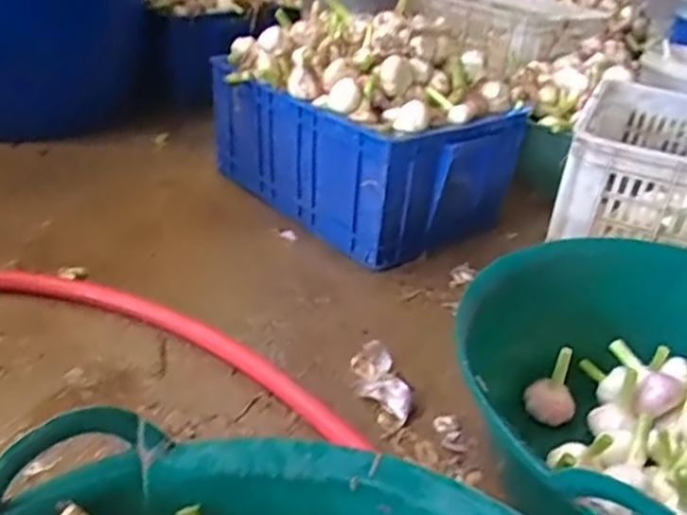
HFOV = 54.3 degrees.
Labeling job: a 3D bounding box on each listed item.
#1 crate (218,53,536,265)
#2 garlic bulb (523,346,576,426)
[{"bbox_3d":[0.034,-0.216,1.331,0.395,0.247,0.532,-19,37,-37],"label":"crate"},{"bbox_3d":[0.257,0.153,0.815,0.059,0.081,0.048,17,30,19],"label":"garlic bulb"}]

